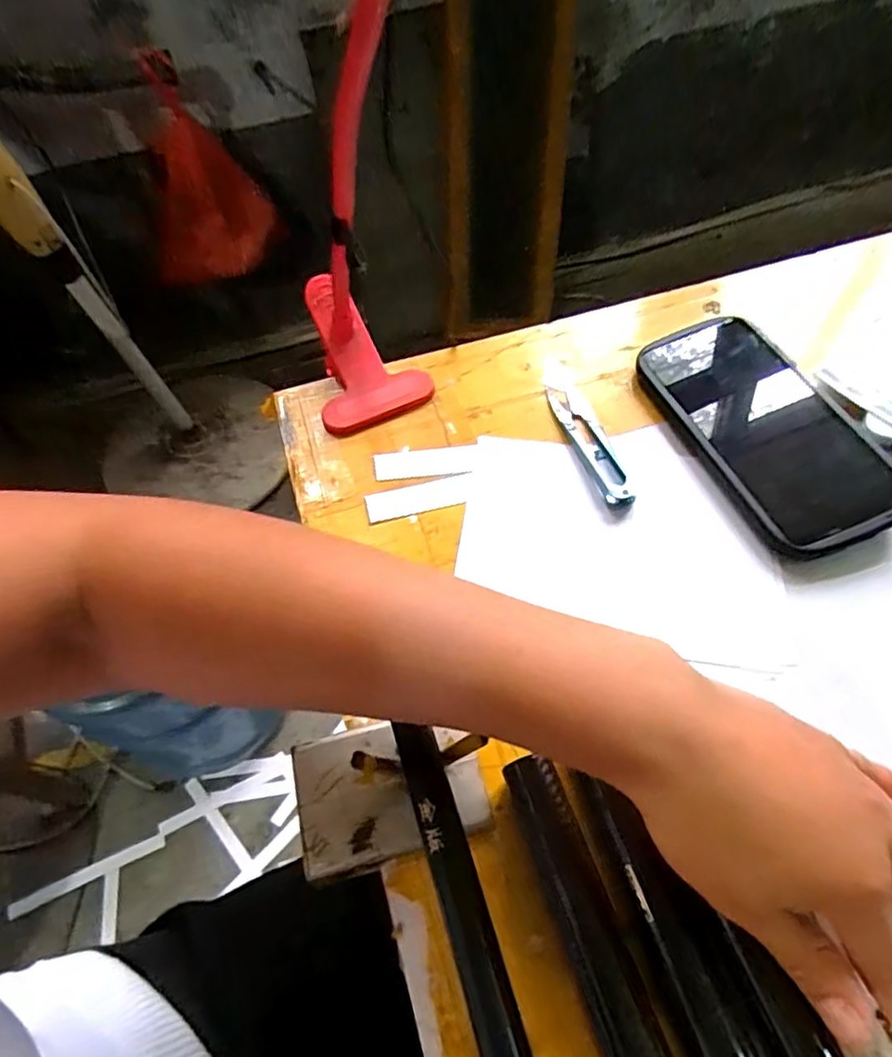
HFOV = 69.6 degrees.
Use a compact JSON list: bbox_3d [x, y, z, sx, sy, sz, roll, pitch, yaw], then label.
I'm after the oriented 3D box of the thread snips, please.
[{"bbox_3d":[0.086,-0.054,0.384,0.024,0.013,0.099,-18,58,-7],"label":"thread snips"}]

